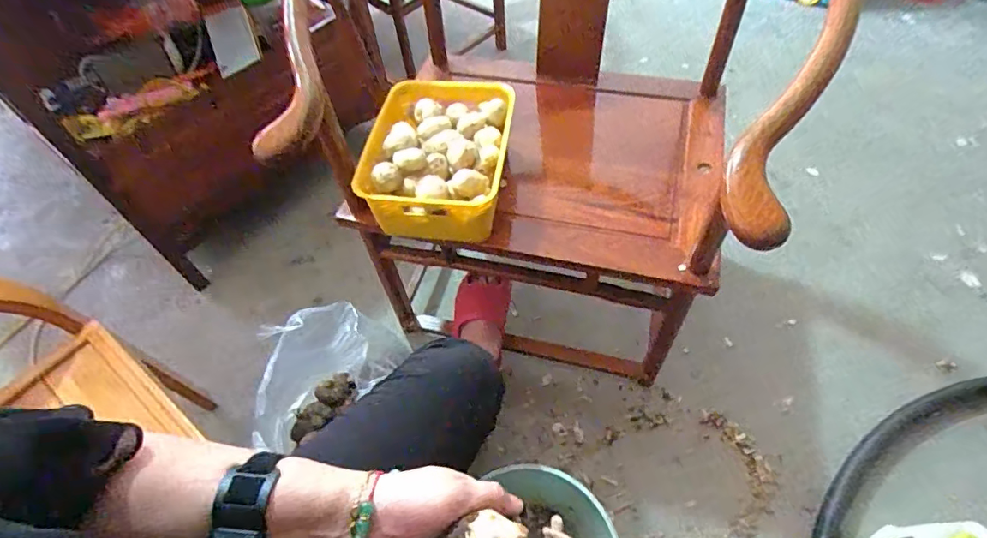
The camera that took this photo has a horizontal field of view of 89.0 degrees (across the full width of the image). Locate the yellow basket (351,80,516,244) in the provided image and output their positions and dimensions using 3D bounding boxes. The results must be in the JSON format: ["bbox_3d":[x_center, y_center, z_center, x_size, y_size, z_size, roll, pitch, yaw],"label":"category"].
[{"bbox_3d":[-0.079,-0.165,0.758,0.198,0.105,0.240,4,56,6],"label":"yellow basket"}]

